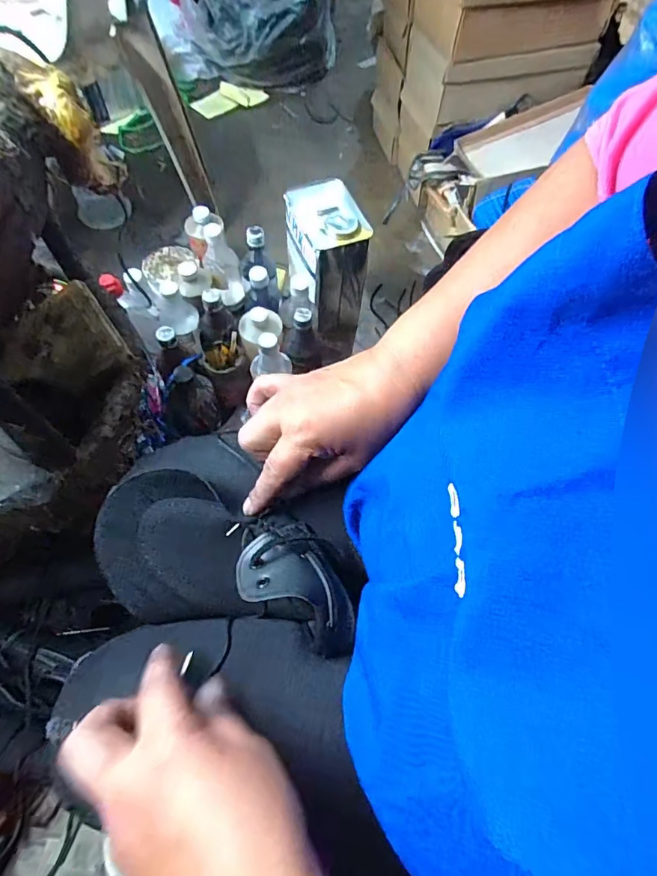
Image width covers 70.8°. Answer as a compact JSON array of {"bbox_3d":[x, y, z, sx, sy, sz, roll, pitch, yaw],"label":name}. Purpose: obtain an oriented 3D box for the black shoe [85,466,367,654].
[{"bbox_3d":[-0.071,0.089,0.325,0.188,0.071,0.087,11,64,16],"label":"black shoe"}]

